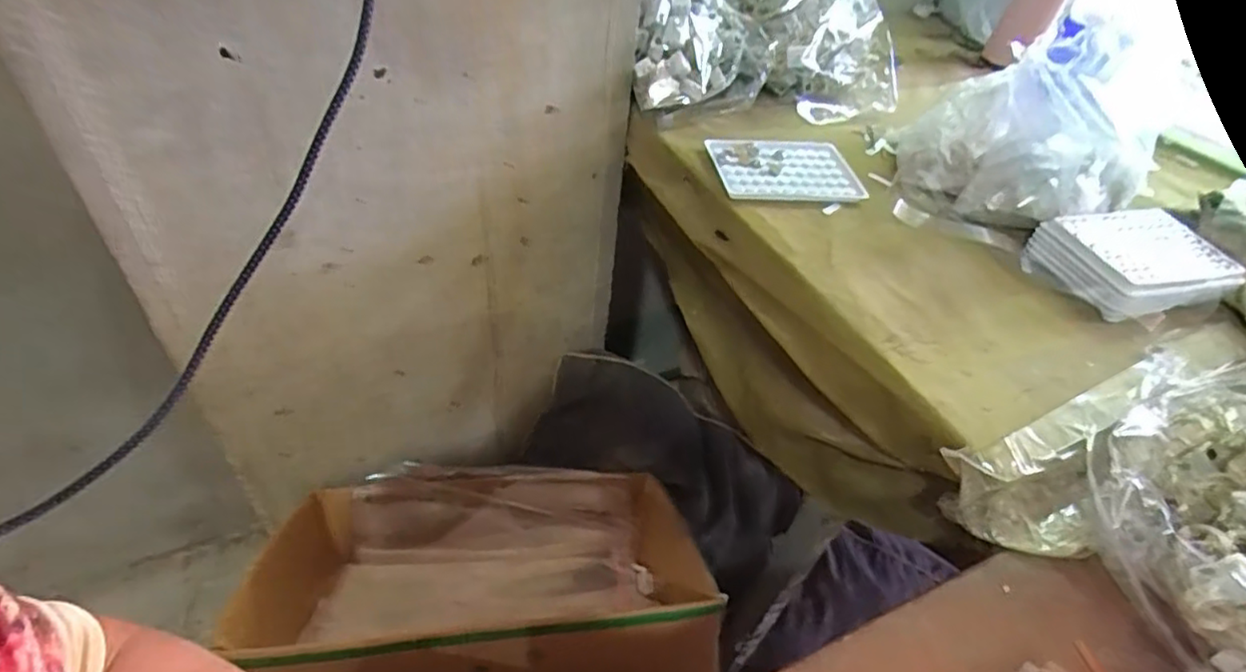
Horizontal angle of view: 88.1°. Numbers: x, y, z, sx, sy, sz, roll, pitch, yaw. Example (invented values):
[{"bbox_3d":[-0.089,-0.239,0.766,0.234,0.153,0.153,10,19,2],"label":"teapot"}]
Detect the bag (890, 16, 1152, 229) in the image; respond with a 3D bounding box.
[{"bbox_3d":[0.355,-0.186,0.543,0.188,0.146,0.128,18,46,10],"label":"bag"}]

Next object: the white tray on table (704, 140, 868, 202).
[{"bbox_3d":[0.146,-0.154,0.586,0.125,0.008,0.088,-3,46,-10],"label":"white tray on table"}]

